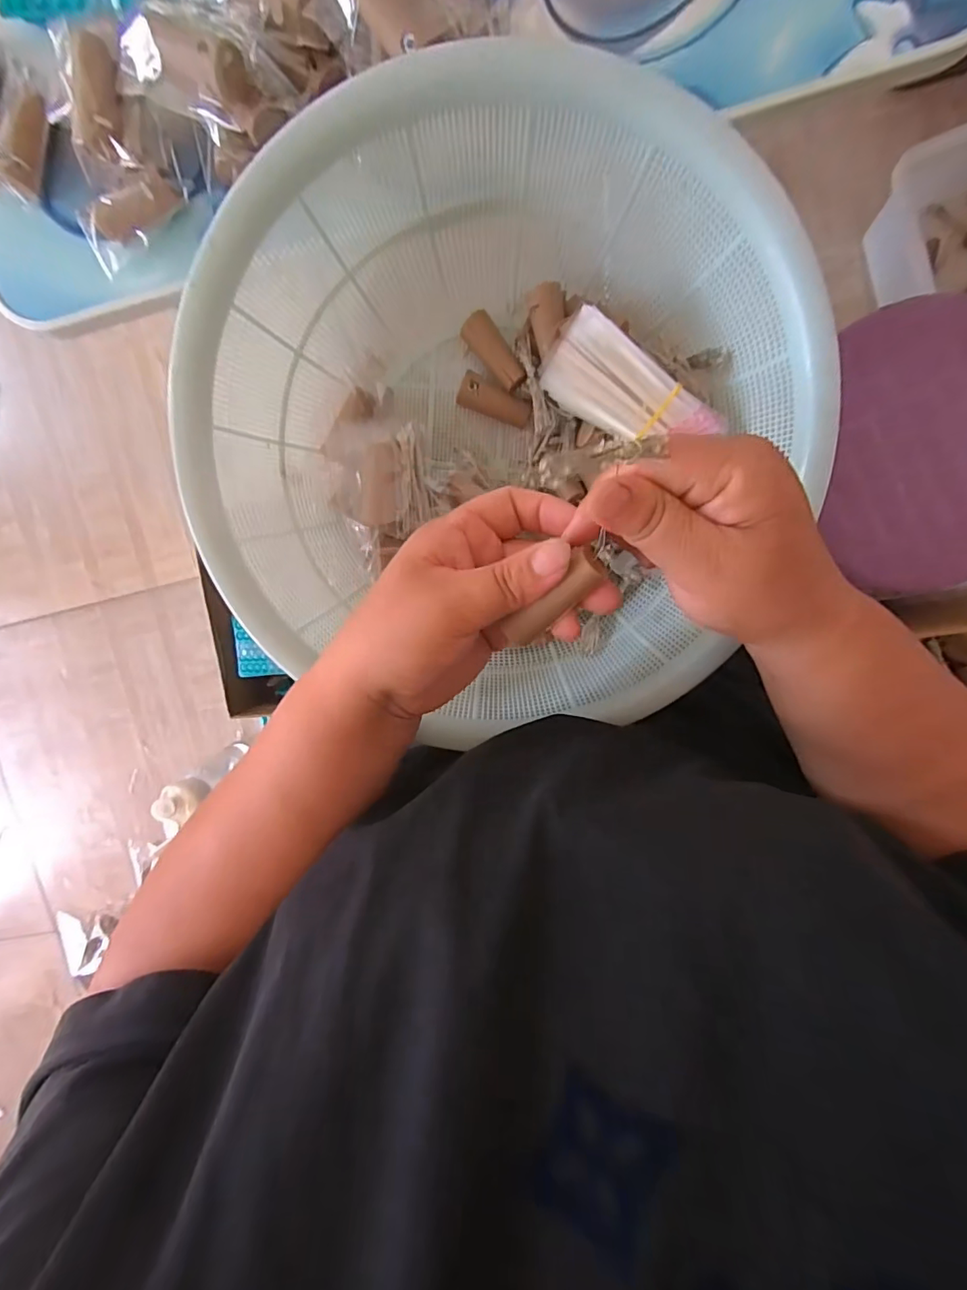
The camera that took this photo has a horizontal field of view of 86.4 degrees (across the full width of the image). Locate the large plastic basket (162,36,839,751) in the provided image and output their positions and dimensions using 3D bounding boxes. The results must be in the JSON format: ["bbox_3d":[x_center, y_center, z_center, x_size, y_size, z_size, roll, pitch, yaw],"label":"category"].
[{"bbox_3d":[0.011,-0.117,0.301,0.308,0.120,0.300,1,98,6],"label":"large plastic basket"}]

